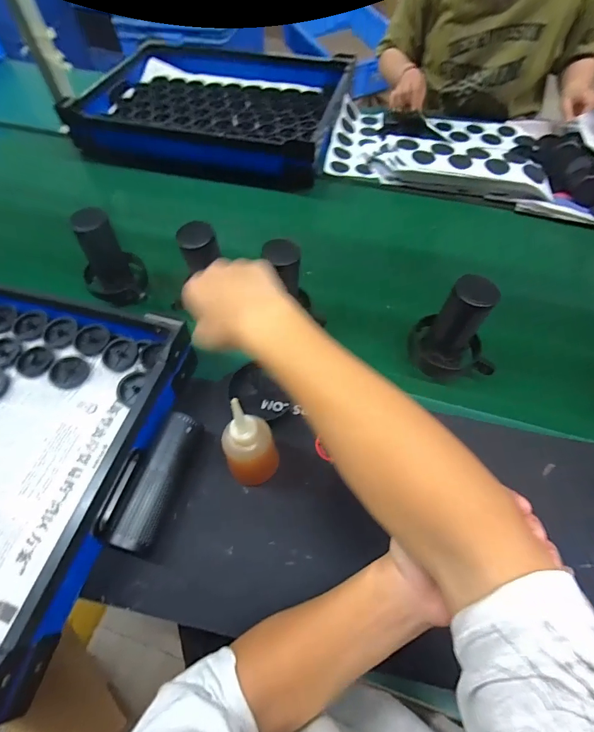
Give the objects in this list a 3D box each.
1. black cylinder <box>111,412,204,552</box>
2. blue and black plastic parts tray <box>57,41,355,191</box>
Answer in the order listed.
[{"bbox_3d":[-0.168,0.142,0.480,0.048,0.056,0.165,12,58,12],"label":"black cylinder"},{"bbox_3d":[-0.206,-0.694,1.024,0.651,0.119,0.588,11,58,11],"label":"blue and black plastic parts tray"}]

